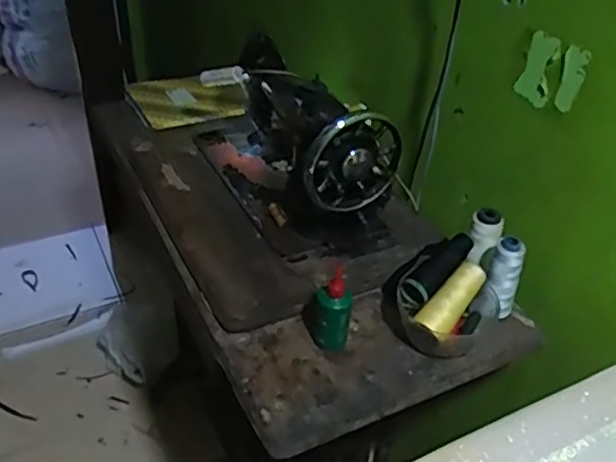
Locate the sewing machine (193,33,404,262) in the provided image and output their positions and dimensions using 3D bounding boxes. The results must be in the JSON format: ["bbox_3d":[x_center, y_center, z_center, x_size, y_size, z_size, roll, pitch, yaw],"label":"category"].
[{"bbox_3d":[-0.042,-0.154,0.965,0.153,0.212,0.398,-18,42,-23],"label":"sewing machine"}]

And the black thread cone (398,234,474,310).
[{"bbox_3d":[0.167,0.048,0.793,0.126,0.046,0.035,-29,47,-36],"label":"black thread cone"}]

